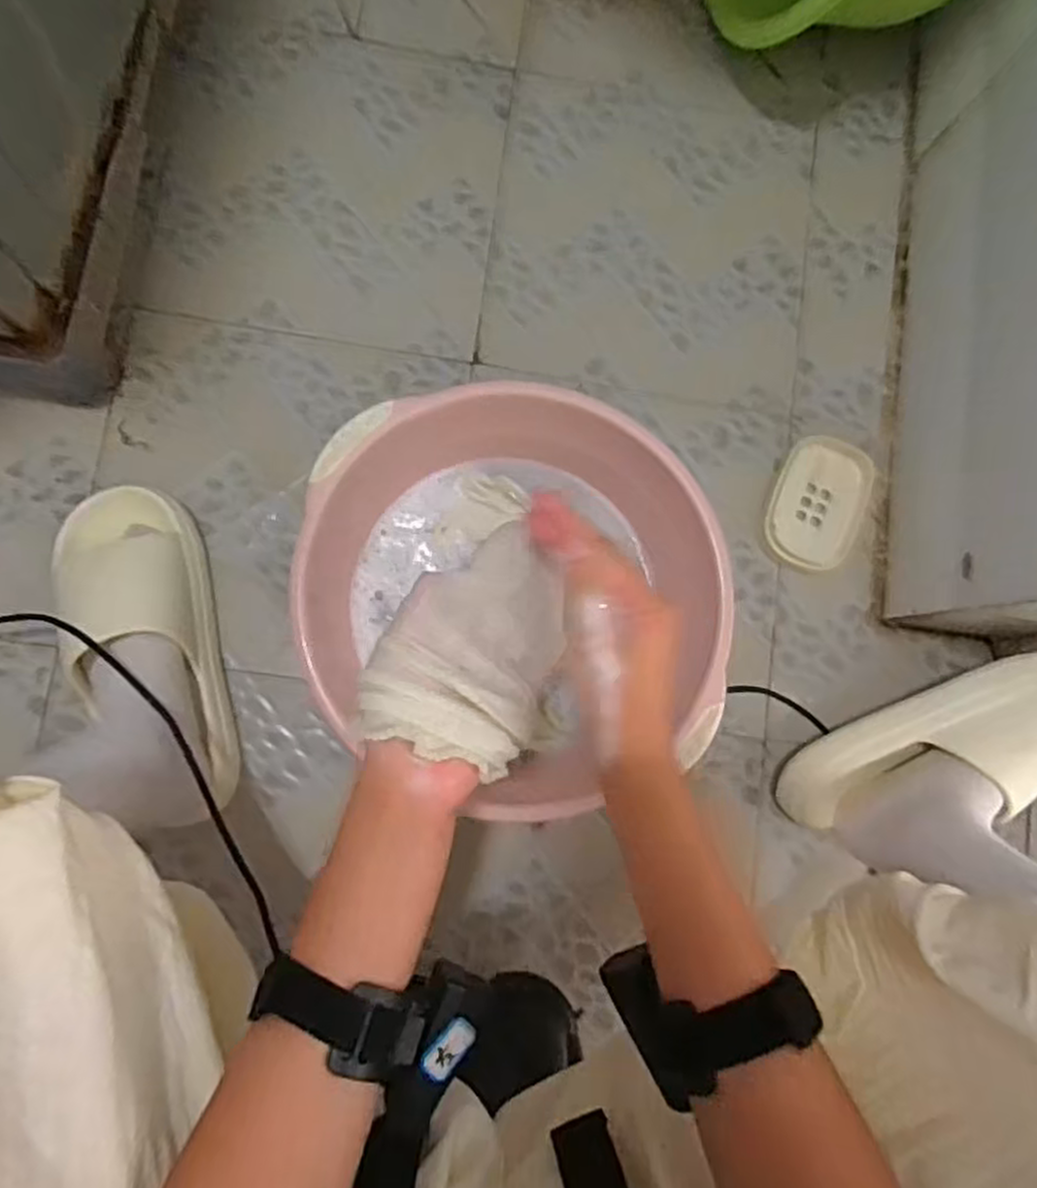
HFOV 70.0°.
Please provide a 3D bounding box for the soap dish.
[{"bbox_3d":[0.269,-0.079,0.665,0.080,0.028,0.112,22,81,-3],"label":"soap dish"}]

